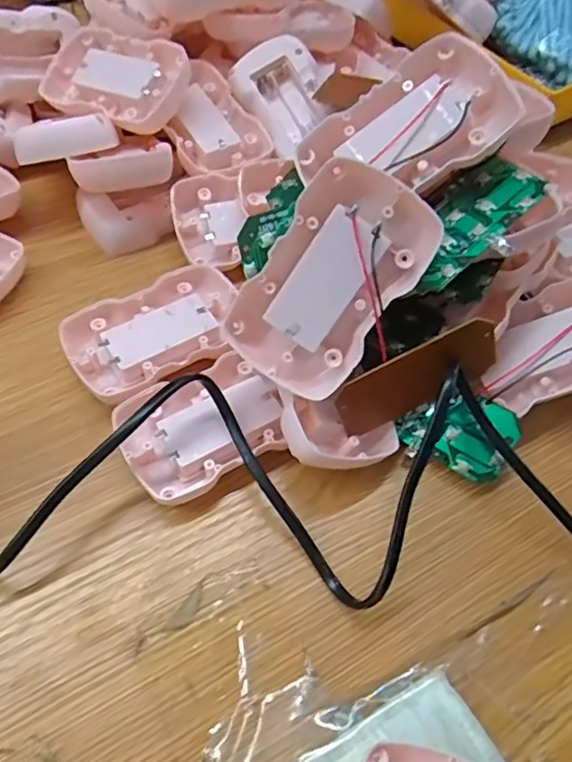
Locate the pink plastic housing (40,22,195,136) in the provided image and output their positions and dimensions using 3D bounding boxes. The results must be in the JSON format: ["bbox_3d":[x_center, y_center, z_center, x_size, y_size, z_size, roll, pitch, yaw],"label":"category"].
[{"bbox_3d":[-0.100,-0.176,0.343,0.085,0.022,0.057,26,83,21],"label":"pink plastic housing"}]

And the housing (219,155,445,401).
[{"bbox_3d":[0.017,-0.039,0.229,0.054,0.087,0.017,35,15,-3],"label":"housing"}]

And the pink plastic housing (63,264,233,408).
[{"bbox_3d":[-0.061,-0.023,0.290,0.090,0.020,0.057,-31,65,-22],"label":"pink plastic housing"}]

